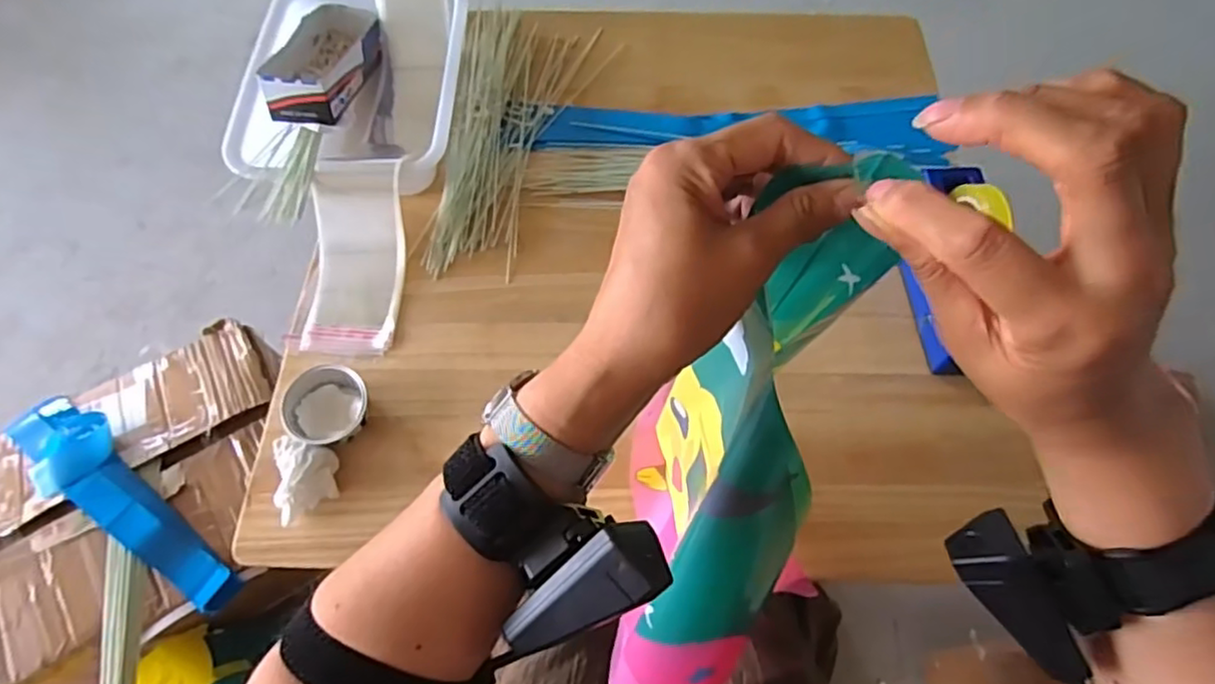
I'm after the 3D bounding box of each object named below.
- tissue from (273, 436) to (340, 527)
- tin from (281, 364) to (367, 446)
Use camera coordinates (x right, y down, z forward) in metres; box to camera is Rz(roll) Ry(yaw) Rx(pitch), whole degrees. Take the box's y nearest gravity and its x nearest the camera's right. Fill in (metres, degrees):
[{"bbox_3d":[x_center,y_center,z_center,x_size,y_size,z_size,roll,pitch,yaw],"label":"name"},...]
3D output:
[{"bbox_3d":[-0.287,0.127,0.637,0.055,0.032,0.076,-13,64,-6],"label":"tissue"},{"bbox_3d":[-0.282,0.062,0.672,0.078,0.035,0.081,0,64,0],"label":"tin"}]

